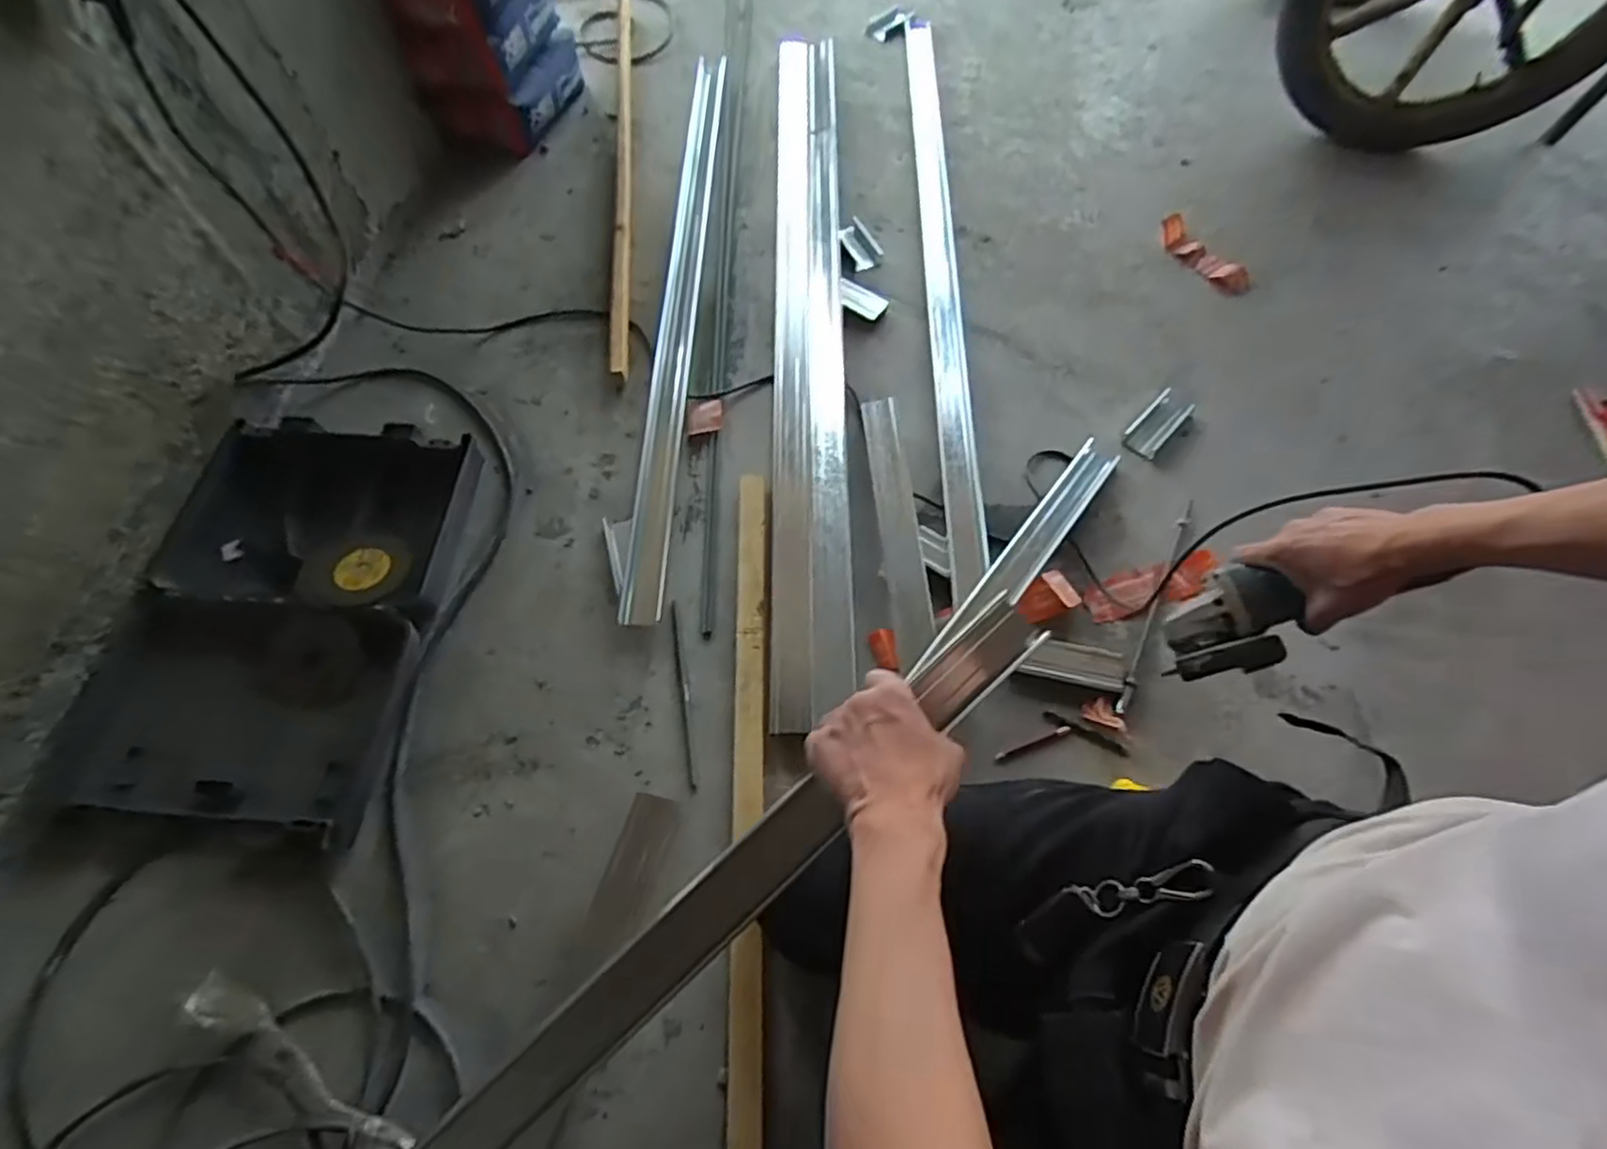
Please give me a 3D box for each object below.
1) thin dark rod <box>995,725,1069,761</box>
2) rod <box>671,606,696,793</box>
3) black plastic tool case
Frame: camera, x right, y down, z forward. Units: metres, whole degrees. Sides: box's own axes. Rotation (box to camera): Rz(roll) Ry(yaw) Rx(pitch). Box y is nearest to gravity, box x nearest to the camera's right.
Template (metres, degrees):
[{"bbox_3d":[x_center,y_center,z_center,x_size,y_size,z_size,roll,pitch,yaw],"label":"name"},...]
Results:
[{"bbox_3d":[0.260,0.190,0.804,0.090,0.008,0.009,-18,65,-12],"label":"thin dark rod"},{"bbox_3d":[-0.138,0.134,0.819,0.012,0.008,0.227,-8,63,-7],"label":"rod"},{"bbox_3d":[-0.607,0.036,0.817,0.345,0.056,0.483,3,63,-1],"label":"black plastic tool case"}]

